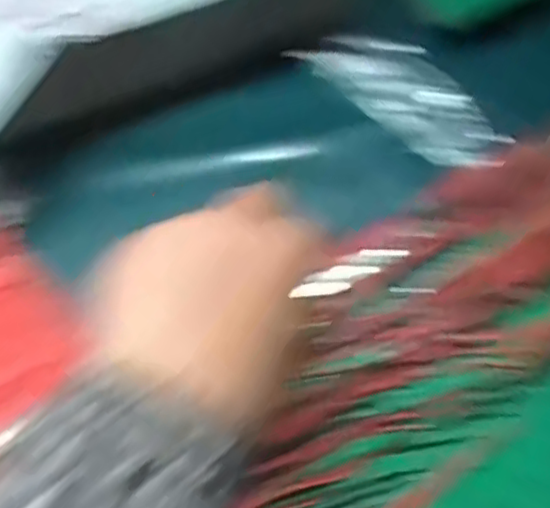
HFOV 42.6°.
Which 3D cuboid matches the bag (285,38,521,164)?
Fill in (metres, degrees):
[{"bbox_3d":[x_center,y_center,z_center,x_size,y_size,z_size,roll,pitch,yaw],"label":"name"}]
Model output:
[{"bbox_3d":[0.088,-0.105,0.456,0.139,0.015,0.065,36,68,19],"label":"bag"}]

